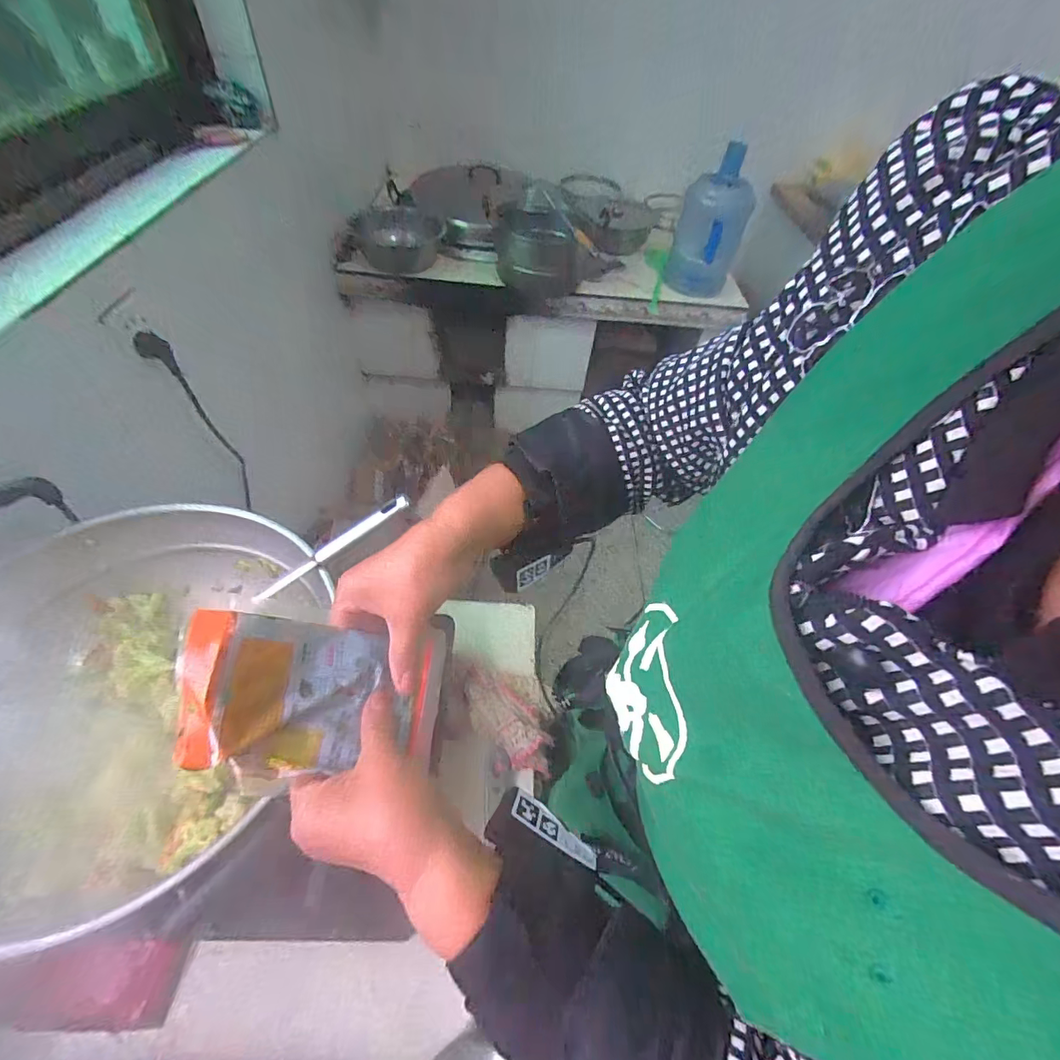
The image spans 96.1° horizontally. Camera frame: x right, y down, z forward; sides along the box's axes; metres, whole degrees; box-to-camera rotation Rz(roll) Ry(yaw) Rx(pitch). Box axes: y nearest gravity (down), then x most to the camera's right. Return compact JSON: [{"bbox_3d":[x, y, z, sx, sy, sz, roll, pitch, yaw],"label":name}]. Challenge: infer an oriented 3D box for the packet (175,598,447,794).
[{"bbox_3d":[-0.129,0.102,0.301,0.155,0.019,0.100,16,61,-31],"label":"packet"}]

